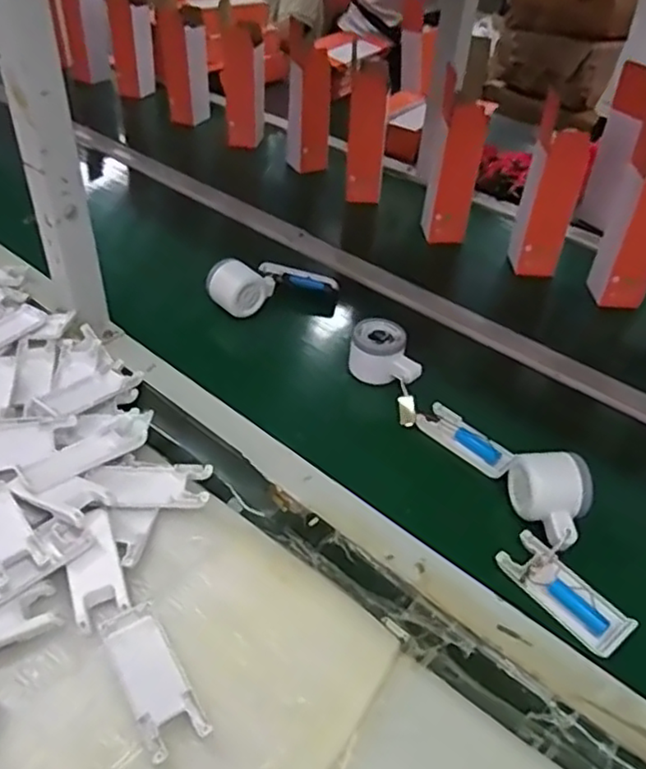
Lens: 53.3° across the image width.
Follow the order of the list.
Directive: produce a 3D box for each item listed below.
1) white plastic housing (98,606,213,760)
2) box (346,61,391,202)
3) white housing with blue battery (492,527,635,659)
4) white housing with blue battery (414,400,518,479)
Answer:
[{"bbox_3d":[-0.116,0.195,0.434,0.037,0.010,0.108,-22,49,-26],"label":"white plastic housing"},{"bbox_3d":[0.073,-0.393,1.021,0.060,0.193,0.070,8,40,5],"label":"box"},{"bbox_3d":[0.189,0.164,0.509,0.037,0.018,0.104,-27,52,-30],"label":"white housing with blue battery"},{"bbox_3d":[0.144,0.054,0.641,0.102,0.024,0.040,36,51,28],"label":"white housing with blue battery"}]

